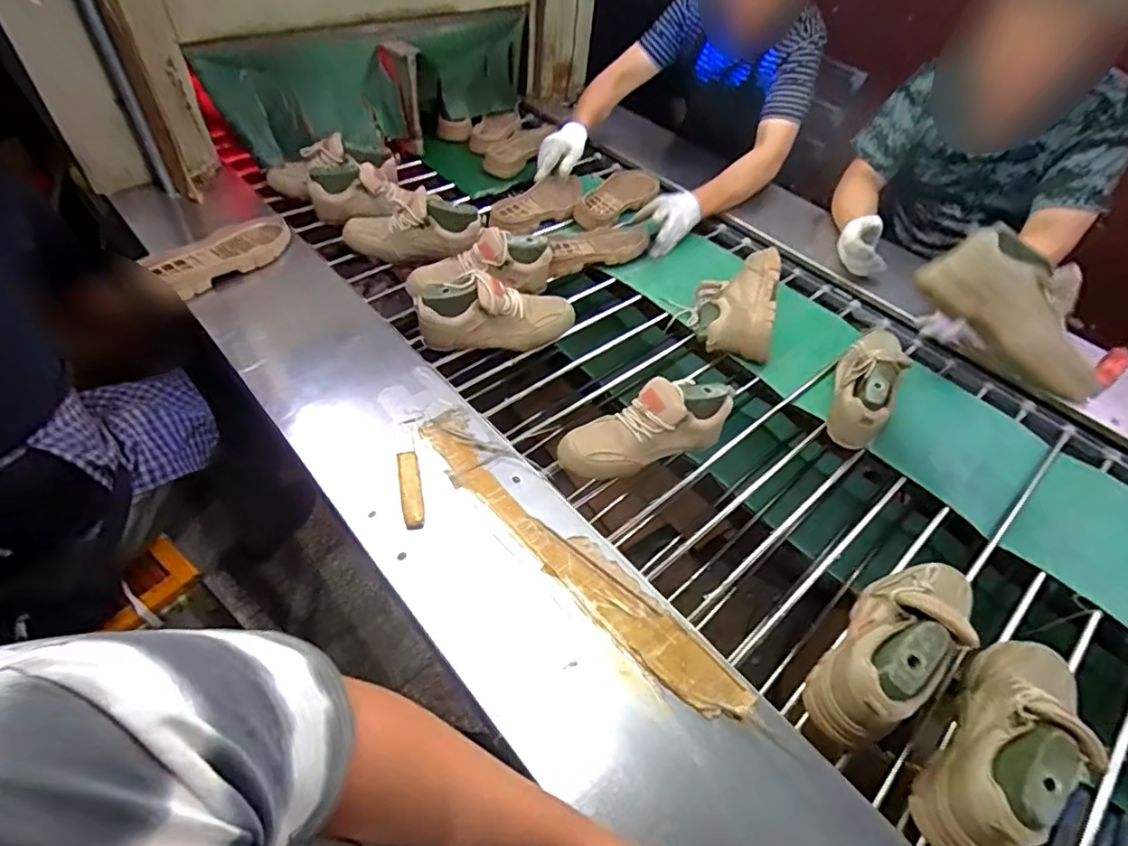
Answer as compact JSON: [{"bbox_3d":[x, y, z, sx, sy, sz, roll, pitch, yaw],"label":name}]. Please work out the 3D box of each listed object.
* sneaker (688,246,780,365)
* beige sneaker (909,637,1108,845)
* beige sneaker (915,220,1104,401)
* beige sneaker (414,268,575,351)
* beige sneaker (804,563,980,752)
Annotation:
[{"bbox_3d":[0.320,-0.230,1.029,0.140,0.087,0.237,12,50,6],"label":"sneaker"},{"bbox_3d":[0.482,0.327,0.576,0.100,0.115,0.272,38,58,25],"label":"beige sneaker"},{"bbox_3d":[0.650,-0.169,0.788,0.259,0.123,0.103,39,58,25],"label":"beige sneaker"},{"bbox_3d":[-0.116,-0.194,0.940,0.264,0.110,0.094,-8,51,-10],"label":"beige sneaker"},{"bbox_3d":[0.379,0.235,0.621,0.257,0.114,0.086,-32,59,-27],"label":"beige sneaker"}]

